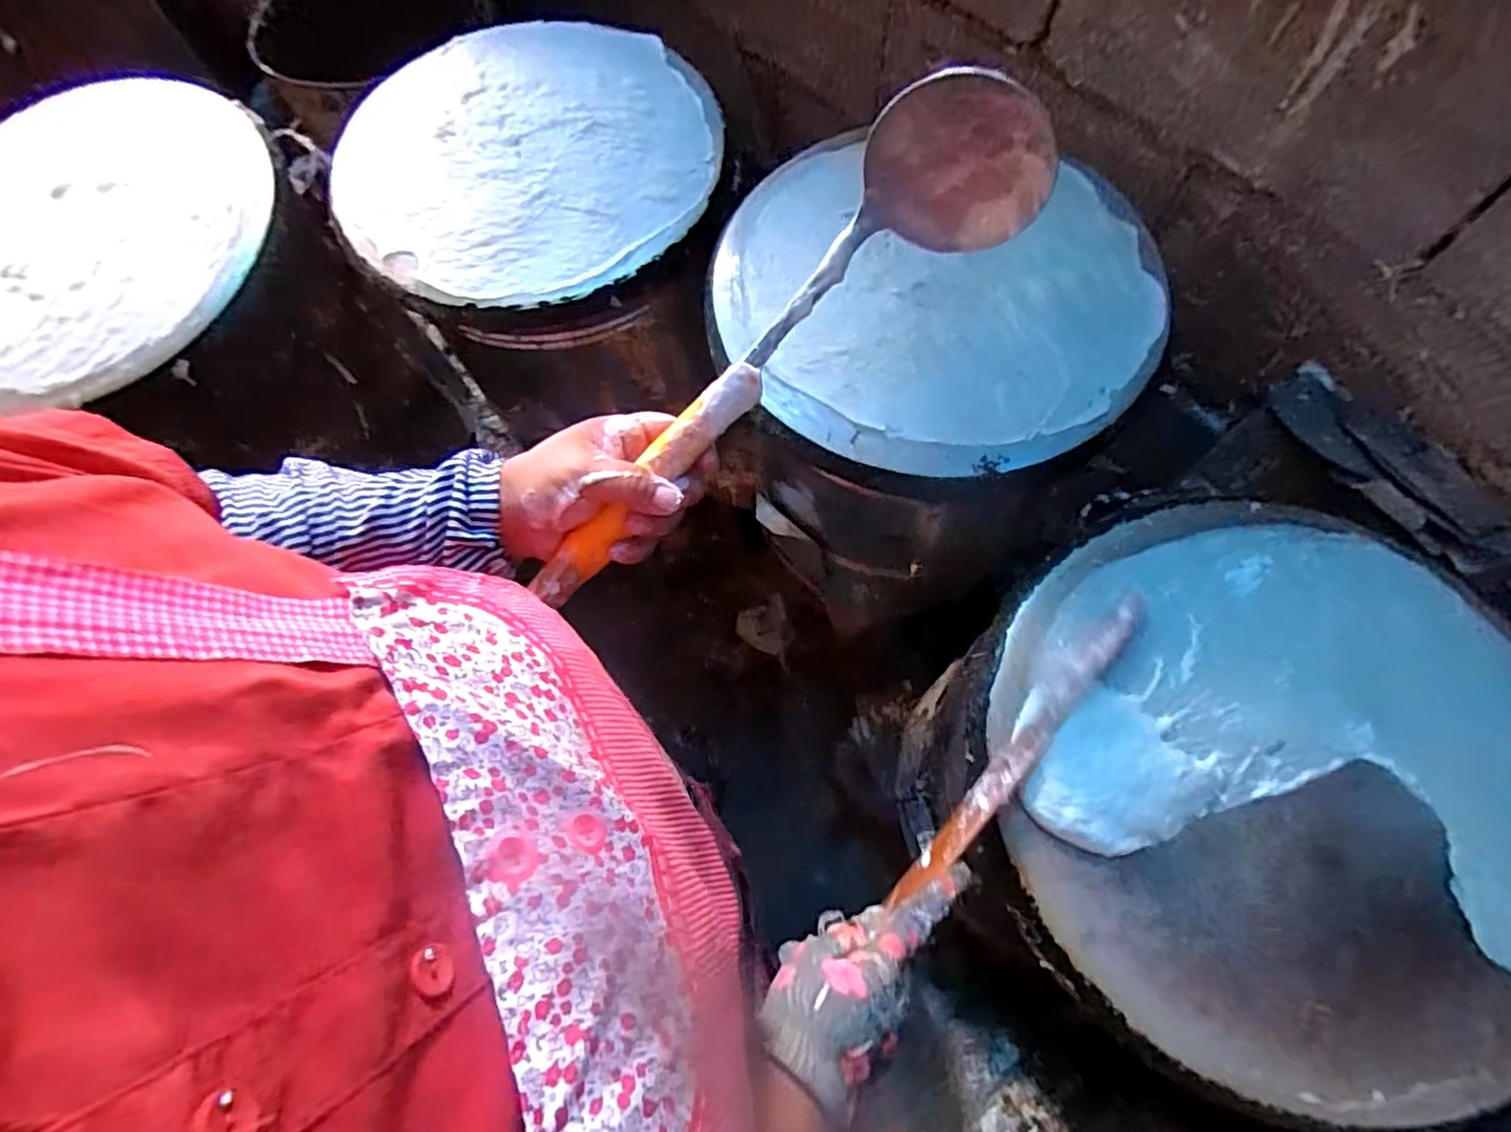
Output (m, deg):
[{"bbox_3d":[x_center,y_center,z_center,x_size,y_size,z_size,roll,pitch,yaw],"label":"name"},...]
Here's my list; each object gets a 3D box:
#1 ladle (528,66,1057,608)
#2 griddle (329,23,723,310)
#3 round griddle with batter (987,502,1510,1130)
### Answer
[{"bbox_3d":[0.001,-0.105,0.353,0.346,0.081,0.070,-44,72,4],"label":"ladle"},{"bbox_3d":[-0.219,-0.402,0.644,0.356,0.026,0.355,-1,69,2],"label":"griddle"},{"bbox_3d":[0.336,0.135,0.427,0.356,0.041,0.365,-1,69,2],"label":"round griddle with batter"}]

